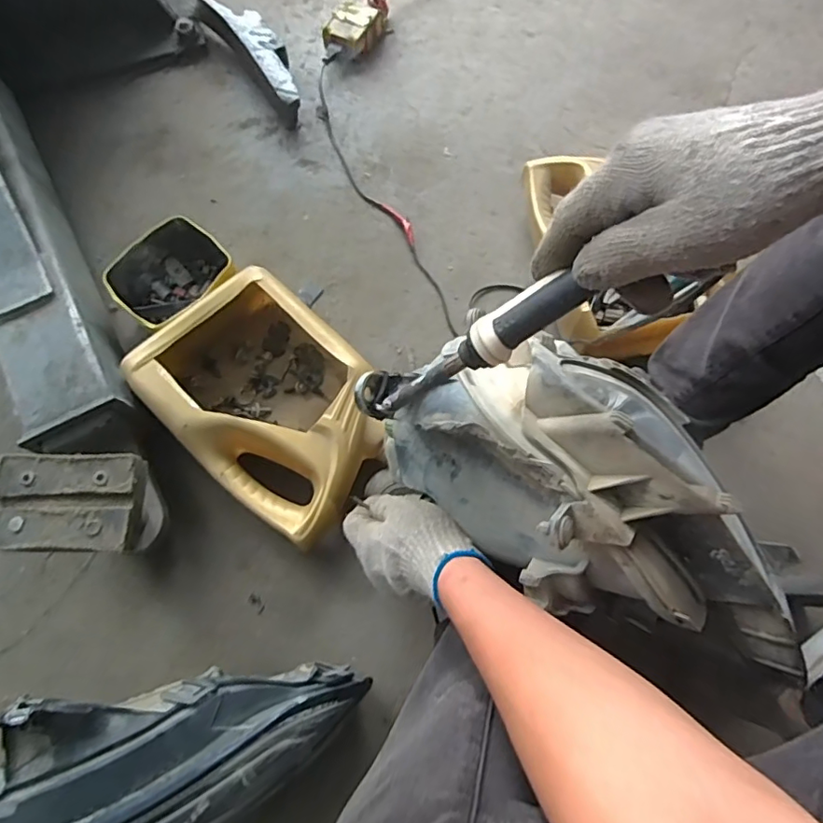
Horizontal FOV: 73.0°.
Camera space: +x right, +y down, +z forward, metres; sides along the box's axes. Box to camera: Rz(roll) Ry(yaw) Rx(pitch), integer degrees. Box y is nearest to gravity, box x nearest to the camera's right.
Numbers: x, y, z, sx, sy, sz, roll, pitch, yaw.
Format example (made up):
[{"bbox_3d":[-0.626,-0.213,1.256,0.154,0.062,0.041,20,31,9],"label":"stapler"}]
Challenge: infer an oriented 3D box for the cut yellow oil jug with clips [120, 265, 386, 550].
[{"bbox_3d":[-0.160,-0.012,0.647,0.296,0.110,0.200,43,76,14],"label":"cut yellow oil jug with clips"}]

